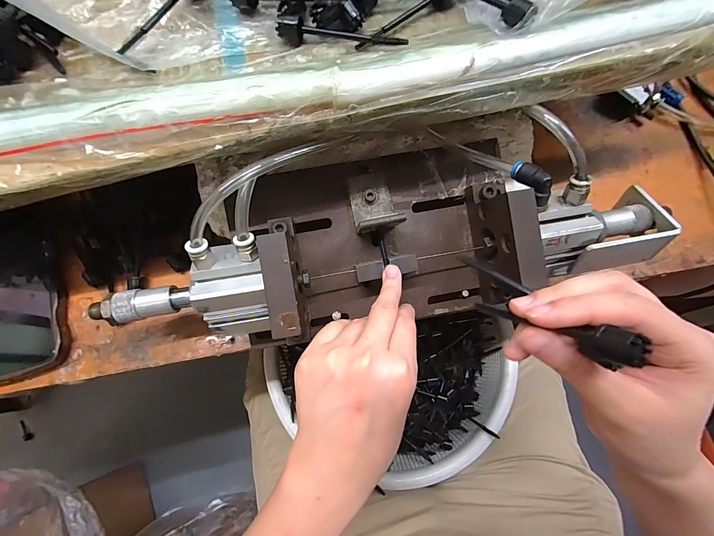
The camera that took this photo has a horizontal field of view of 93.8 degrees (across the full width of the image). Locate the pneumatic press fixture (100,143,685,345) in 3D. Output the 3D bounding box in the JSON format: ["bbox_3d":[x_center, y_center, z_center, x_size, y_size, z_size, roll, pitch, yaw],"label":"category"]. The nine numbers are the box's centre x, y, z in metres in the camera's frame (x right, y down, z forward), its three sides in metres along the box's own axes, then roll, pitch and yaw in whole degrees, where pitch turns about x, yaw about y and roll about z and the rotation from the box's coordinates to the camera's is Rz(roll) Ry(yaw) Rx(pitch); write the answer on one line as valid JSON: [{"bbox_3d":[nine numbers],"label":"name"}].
[{"bbox_3d":[0.022,-0.032,0.285,0.428,0.110,0.149,-11,74,-4],"label":"pneumatic press fixture"}]

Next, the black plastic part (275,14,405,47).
[{"bbox_3d":[-0.010,-0.157,0.227,0.087,0.013,0.017,9,74,2],"label":"black plastic part"}]

